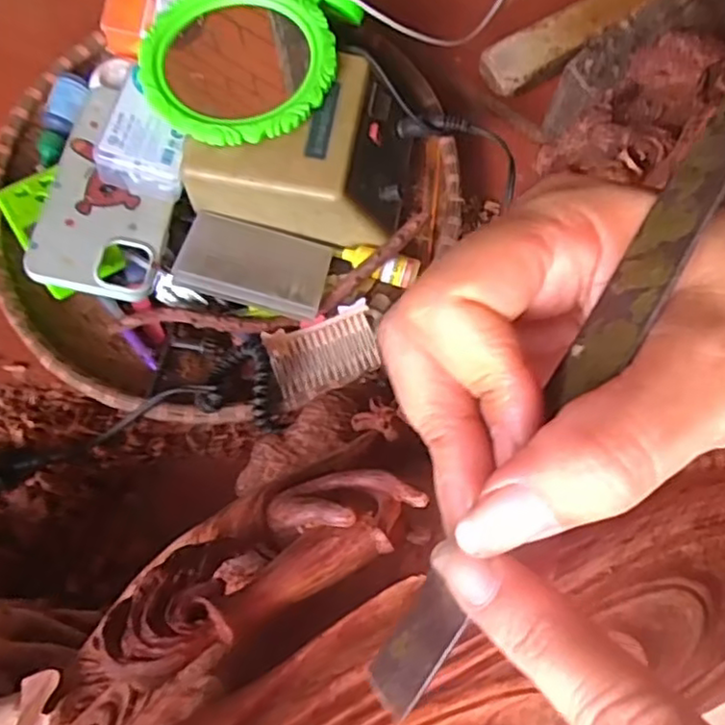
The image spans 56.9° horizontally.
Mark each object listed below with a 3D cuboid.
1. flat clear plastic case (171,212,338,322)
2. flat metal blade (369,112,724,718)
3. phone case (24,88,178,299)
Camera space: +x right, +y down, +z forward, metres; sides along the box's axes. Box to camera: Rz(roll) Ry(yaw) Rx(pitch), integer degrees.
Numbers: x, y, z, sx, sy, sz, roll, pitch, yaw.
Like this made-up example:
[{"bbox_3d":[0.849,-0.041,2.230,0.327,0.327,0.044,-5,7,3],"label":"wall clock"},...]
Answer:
[{"bbox_3d":[-0.074,-0.068,0.463,0.099,0.010,0.067,15,54,-11],"label":"flat clear plastic case"},{"bbox_3d":[0.053,-0.011,0.137,0.004,0.014,0.197,24,99,-36],"label":"flat metal blade"},{"bbox_3d":[-0.171,-0.119,0.459,0.079,0.009,0.155,10,68,-12],"label":"phone case"}]

